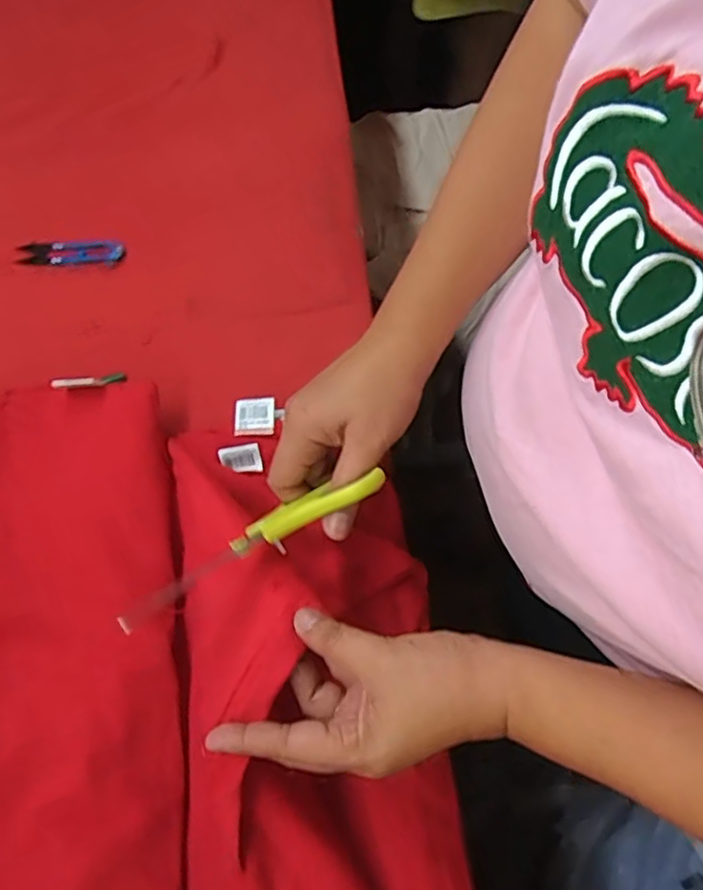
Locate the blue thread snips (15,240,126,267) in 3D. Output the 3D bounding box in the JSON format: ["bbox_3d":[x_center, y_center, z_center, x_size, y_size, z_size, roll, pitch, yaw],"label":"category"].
[{"bbox_3d":[-0.268,-0.185,0.615,0.099,0.010,0.025,-3,70,2],"label":"blue thread snips"}]

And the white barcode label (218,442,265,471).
[{"bbox_3d":[-0.091,0.012,0.526,0.033,0.004,0.022,-9,97,2],"label":"white barcode label"}]

